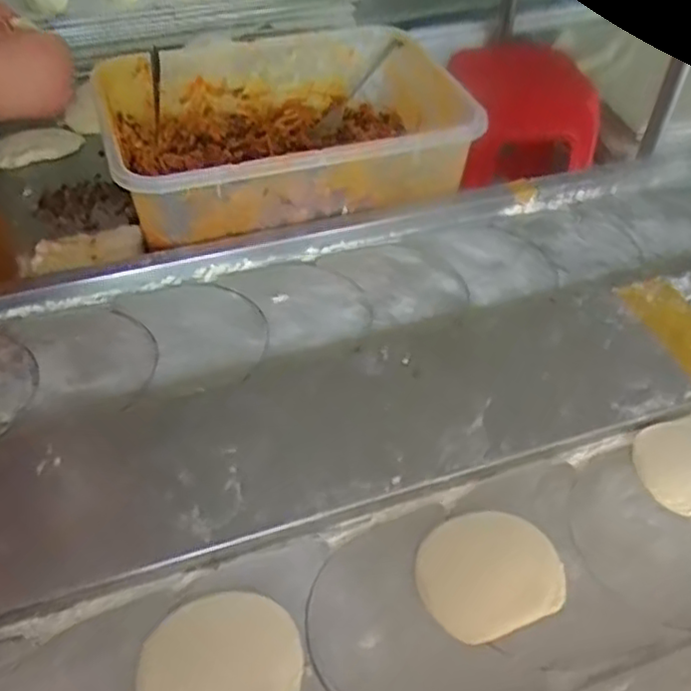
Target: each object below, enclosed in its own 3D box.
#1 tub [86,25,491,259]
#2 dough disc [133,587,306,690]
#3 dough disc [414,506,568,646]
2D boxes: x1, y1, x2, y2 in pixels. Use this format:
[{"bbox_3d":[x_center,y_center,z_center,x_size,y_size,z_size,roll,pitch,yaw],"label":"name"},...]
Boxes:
[{"bbox_3d":[-0.060,-0.242,0.793,0.384,0.099,0.259,-14,48,-14],"label":"tub"},{"bbox_3d":[-0.078,0.193,0.434,0.098,0.011,0.080,-18,49,-17],"label":"dough disc"},{"bbox_3d":[0.098,0.153,0.482,0.098,0.004,0.082,-17,49,-17],"label":"dough disc"}]

